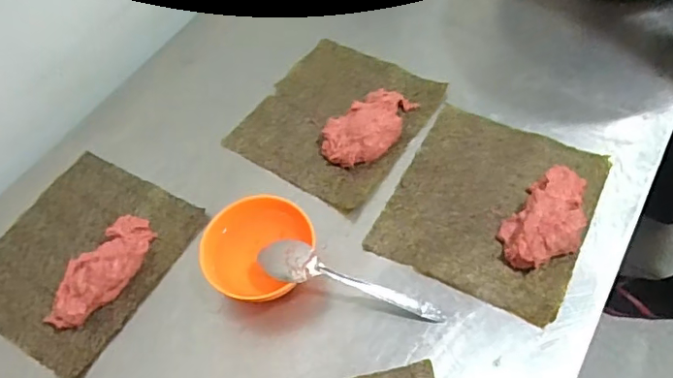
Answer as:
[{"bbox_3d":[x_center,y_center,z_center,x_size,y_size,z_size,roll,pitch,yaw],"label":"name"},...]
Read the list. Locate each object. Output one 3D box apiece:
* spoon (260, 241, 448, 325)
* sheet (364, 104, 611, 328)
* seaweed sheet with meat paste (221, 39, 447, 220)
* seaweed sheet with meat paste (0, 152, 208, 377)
[{"bbox_3d":[0.014,0.084,0.498,0.170,0.022,0.038,19,56,-5],"label":"spoon"},{"bbox_3d":[0.155,0.007,0.546,0.184,0.032,0.201,23,62,20],"label":"sheet"},{"bbox_3d":[0.003,-0.089,0.629,0.188,0.032,0.201,28,63,23],"label":"seaweed sheet with meat paste"},{"bbox_3d":[-0.263,0.059,0.554,0.180,0.035,0.200,24,62,21],"label":"seaweed sheet with meat paste"}]

